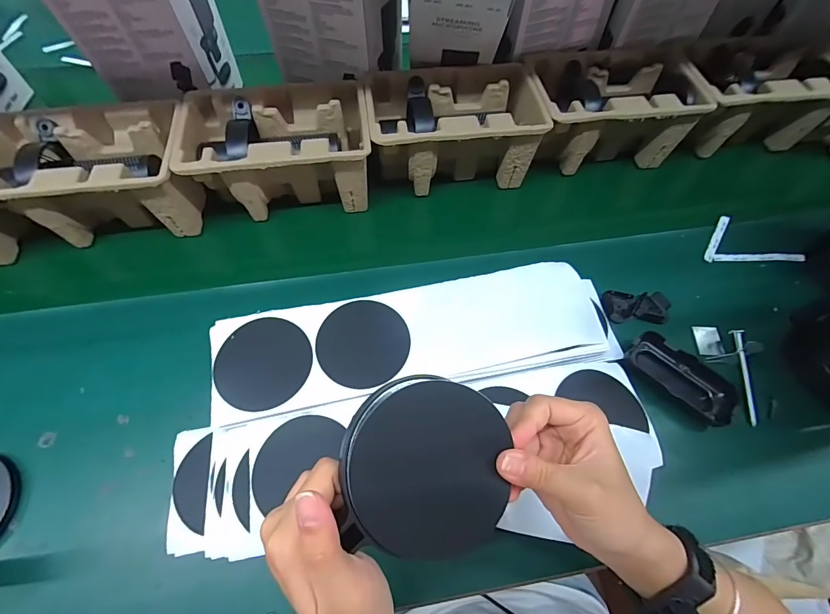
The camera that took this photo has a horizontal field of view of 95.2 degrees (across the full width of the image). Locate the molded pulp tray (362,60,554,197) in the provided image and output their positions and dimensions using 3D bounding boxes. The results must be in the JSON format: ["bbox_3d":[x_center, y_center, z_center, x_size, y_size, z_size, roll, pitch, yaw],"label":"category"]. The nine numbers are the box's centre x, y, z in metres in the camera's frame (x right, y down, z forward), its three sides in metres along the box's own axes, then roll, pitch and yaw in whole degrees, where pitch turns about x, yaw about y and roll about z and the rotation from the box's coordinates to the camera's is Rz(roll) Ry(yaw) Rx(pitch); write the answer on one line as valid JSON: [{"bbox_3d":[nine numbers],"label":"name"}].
[{"bbox_3d":[0.052,-0.247,0.534,0.229,0.104,0.147,-9,61,-3],"label":"molded pulp tray"}]

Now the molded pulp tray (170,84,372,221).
[{"bbox_3d":[-0.169,-0.202,0.505,0.228,0.105,0.143,-7,61,-3],"label":"molded pulp tray"}]

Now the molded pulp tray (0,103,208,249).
[{"bbox_3d":[-0.396,-0.160,0.481,0.224,0.108,0.144,-7,61,-2],"label":"molded pulp tray"}]

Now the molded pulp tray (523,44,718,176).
[{"bbox_3d":[0.280,-0.288,0.560,0.229,0.106,0.154,-8,61,-3],"label":"molded pulp tray"}]

